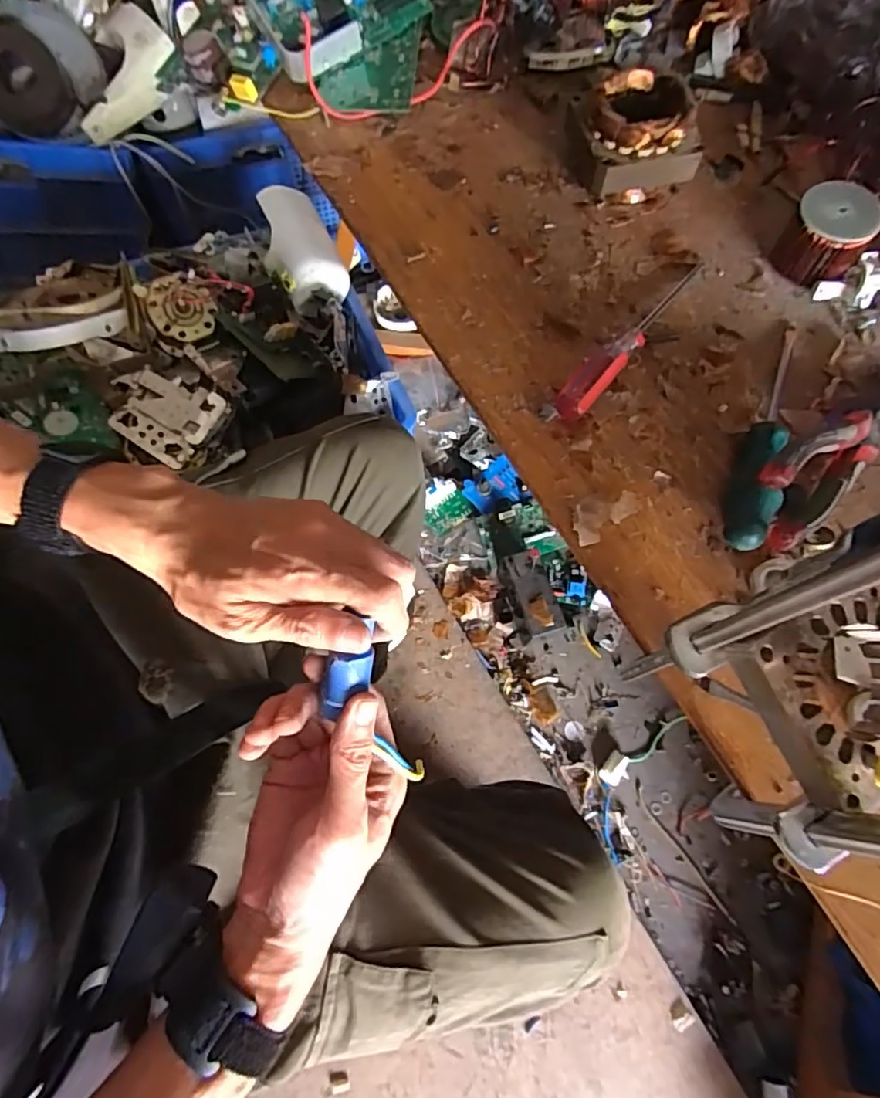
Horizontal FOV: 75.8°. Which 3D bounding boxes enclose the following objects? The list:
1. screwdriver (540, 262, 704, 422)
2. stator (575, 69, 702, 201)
[{"bbox_3d":[0.129,-0.146,0.375,0.026,0.026,0.169,39,73,12],"label":"screwdriver"},{"bbox_3d":[0.143,-0.303,0.419,0.080,0.056,0.078,-7,70,-2],"label":"stator"}]

